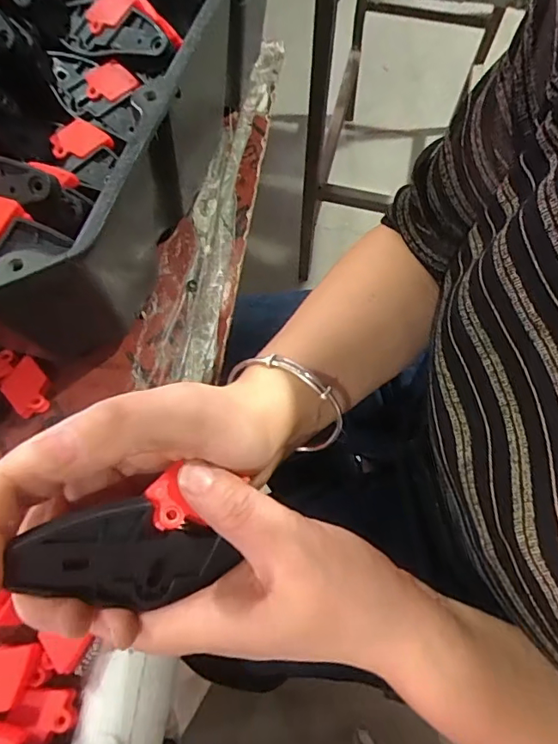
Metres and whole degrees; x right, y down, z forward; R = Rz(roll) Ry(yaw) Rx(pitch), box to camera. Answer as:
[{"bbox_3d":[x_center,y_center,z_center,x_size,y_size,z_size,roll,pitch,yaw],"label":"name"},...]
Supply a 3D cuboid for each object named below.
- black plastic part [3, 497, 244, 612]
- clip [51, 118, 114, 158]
[{"bbox_3d":[-0.061,0.070,0.201,0.080,0.018,0.037,12,87,-26],"label":"black plastic part"},{"bbox_3d":[-0.147,-0.172,0.369,0.043,0.005,0.027,-18,91,3],"label":"clip"}]

